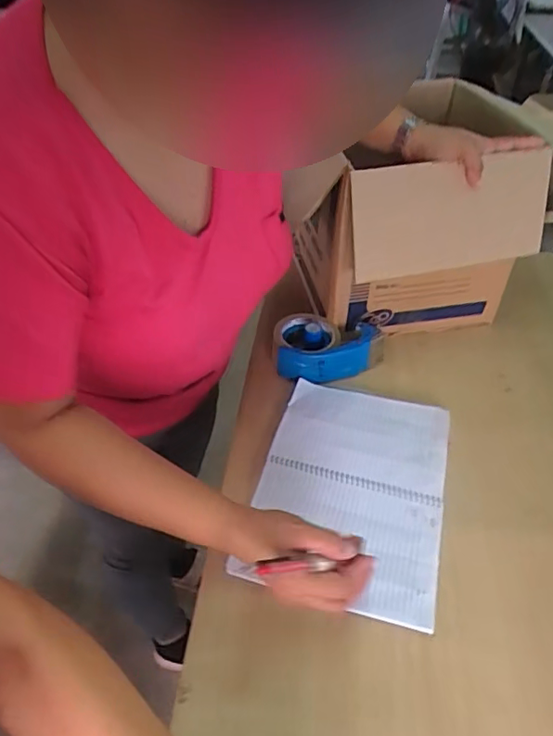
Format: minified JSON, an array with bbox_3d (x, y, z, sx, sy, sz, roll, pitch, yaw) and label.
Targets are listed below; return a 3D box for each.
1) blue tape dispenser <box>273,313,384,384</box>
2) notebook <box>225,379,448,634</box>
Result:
[{"bbox_3d":[0.075,-0.028,0.776,0.153,0.054,0.105,-1,48,9],"label":"blue tape dispenser"},{"bbox_3d":[0.092,0.135,0.638,0.208,0.013,0.300,11,44,12],"label":"notebook"}]

